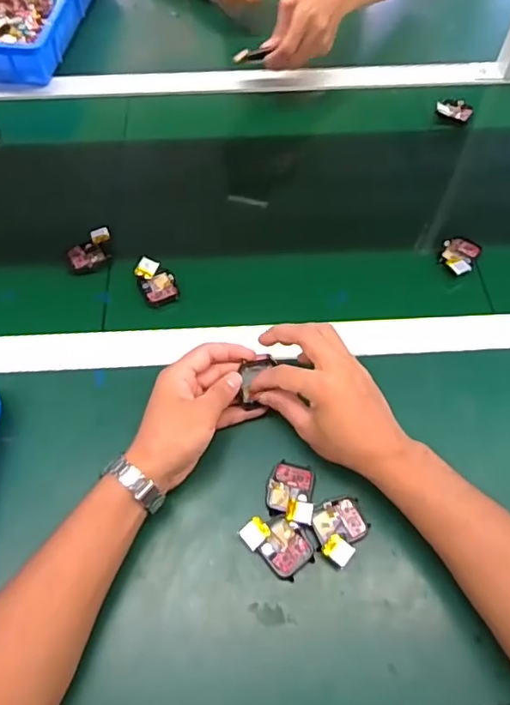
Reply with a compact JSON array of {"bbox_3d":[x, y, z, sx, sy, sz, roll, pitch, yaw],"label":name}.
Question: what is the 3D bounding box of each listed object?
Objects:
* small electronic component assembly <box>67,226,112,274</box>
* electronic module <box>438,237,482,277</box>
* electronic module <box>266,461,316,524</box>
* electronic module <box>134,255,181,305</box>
[{"bbox_3d":[-0.184,-0.114,0.597,0.050,0.012,0.048,-19,62,-10],"label":"small electronic component assembly"},{"bbox_3d":[0.227,-0.109,0.594,0.040,0.013,0.056,25,63,14],"label":"electronic module"},{"bbox_3d":[0.031,0.120,0.460,0.039,0.009,0.052,6,60,4],"label":"electronic module"},{"bbox_3d":[-0.106,-0.078,0.573,0.037,0.015,0.057,-28,63,-15],"label":"electronic module"}]

